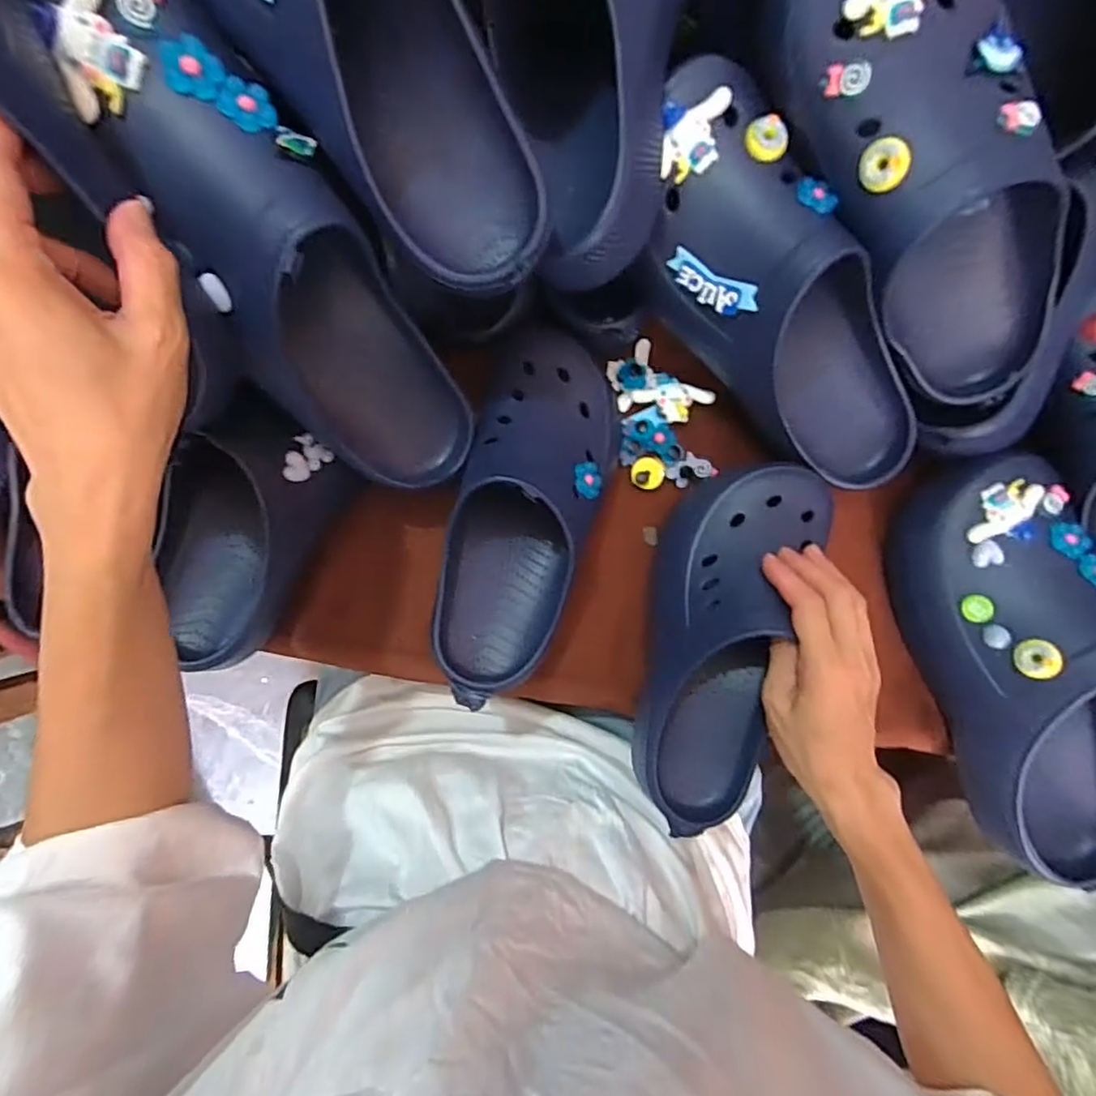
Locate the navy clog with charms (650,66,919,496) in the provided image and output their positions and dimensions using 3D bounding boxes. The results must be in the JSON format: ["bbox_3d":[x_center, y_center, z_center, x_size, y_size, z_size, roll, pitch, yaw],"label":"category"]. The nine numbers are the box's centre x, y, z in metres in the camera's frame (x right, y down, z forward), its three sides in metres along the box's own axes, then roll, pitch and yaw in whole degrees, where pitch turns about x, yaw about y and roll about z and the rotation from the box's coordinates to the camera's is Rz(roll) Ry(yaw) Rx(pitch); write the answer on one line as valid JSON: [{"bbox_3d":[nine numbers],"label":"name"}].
[{"bbox_3d":[0.153,-0.157,0.400,0.105,0.104,0.296,-41,110,-5],"label":"navy clog with charms"}]

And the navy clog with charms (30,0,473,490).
[{"bbox_3d":[-0.135,-0.143,0.330,0.092,0.295,0.099,-36,46,-5],"label":"navy clog with charms"}]

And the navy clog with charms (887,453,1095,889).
[{"bbox_3d":[0.343,0.085,0.420,0.110,0.091,0.300,-16,85,-4],"label":"navy clog with charms"}]

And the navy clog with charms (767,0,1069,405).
[{"bbox_3d":[0.228,-0.213,0.359,0.116,0.101,0.282,-48,117,-6],"label":"navy clog with charms"}]

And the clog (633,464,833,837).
[{"bbox_3d":[0.123,0.065,0.417,0.101,0.082,0.255,13,88,-1],"label":"clog"}]

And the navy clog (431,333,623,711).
[{"bbox_3d":[-0.012,-0.026,0.406,0.108,0.083,0.264,9,84,-1],"label":"navy clog"}]

